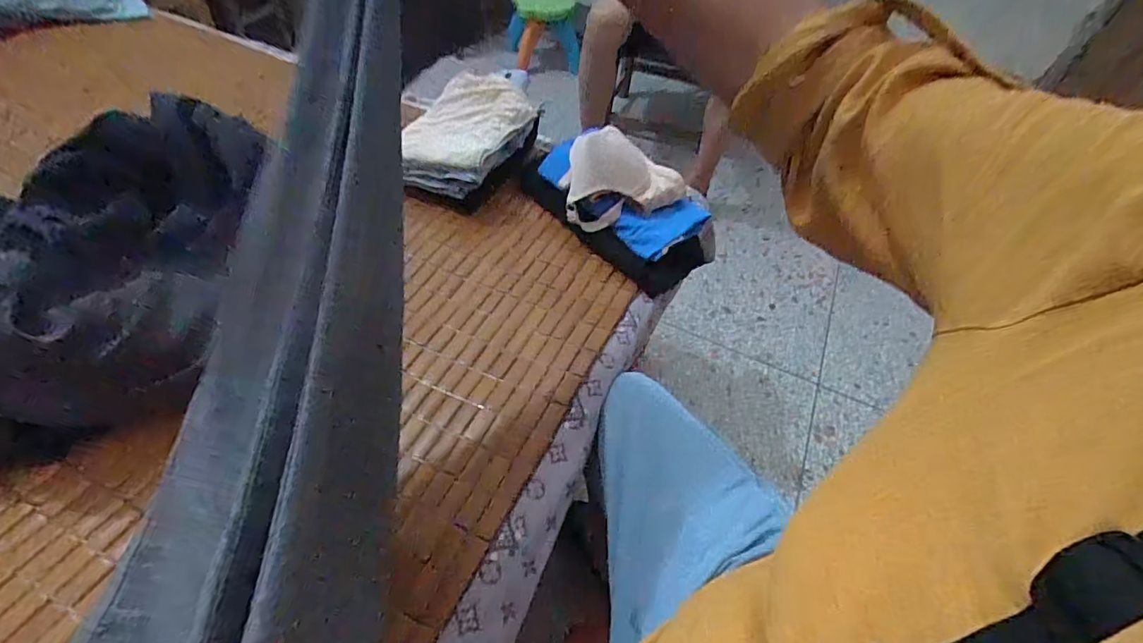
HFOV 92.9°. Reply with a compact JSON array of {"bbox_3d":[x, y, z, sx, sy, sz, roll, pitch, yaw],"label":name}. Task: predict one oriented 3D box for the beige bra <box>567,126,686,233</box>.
[{"bbox_3d":[0.070,-0.217,0.792,0.180,0.098,0.139,-12,51,-17],"label":"beige bra"}]

